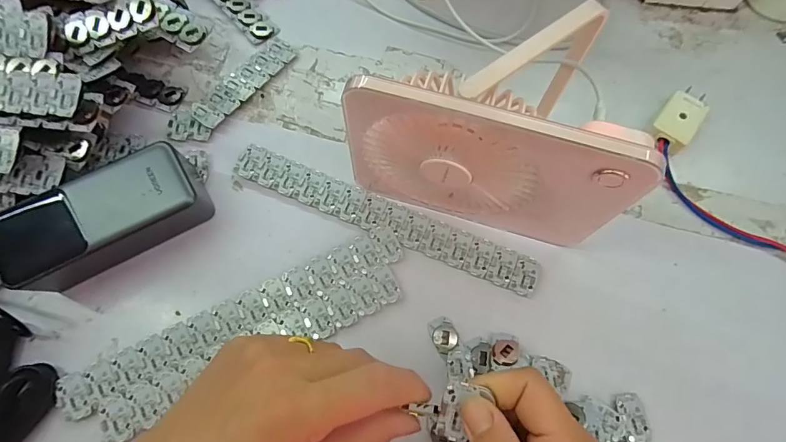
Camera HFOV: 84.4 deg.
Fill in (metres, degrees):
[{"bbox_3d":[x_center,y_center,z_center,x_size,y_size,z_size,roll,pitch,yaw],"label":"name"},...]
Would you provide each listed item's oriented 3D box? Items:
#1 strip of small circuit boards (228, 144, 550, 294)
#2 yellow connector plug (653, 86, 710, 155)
[{"bbox_3d":[-0.007,-0.004,0.339,0.249,0.004,0.029,23,71,7],"label":"strip of small circuit boards"},{"bbox_3d":[0.244,-0.087,0.367,0.033,0.019,0.068,38,74,12],"label":"yellow connector plug"}]

